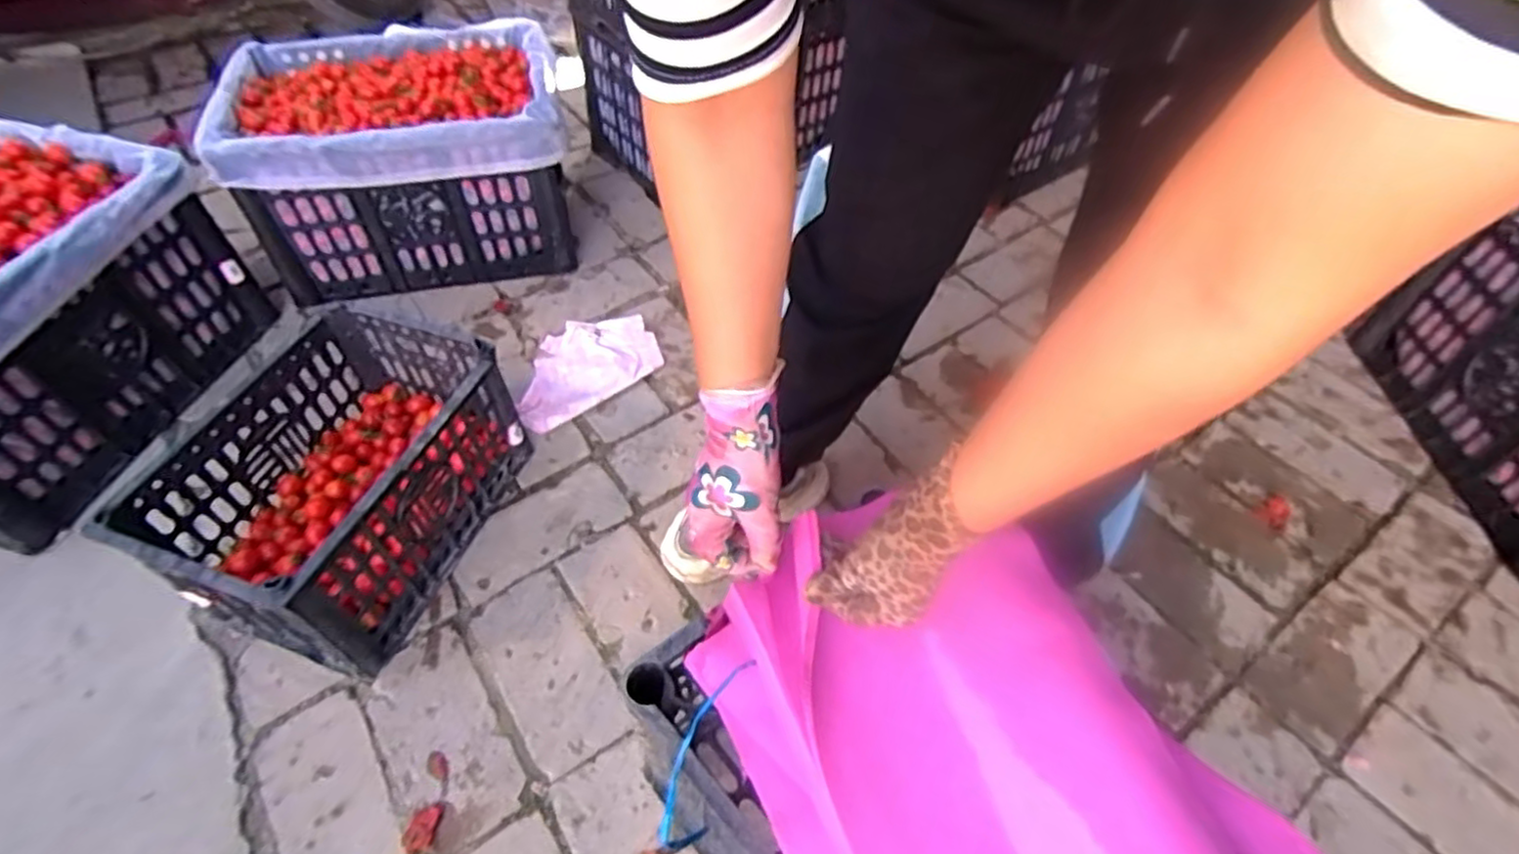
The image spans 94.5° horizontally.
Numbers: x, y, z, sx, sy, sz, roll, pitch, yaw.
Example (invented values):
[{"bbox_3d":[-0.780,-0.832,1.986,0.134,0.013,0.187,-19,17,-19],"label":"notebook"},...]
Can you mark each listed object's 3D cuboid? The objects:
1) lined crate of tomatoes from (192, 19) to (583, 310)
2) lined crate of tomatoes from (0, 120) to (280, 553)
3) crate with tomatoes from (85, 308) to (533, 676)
[{"bbox_3d":[-0.580,-0.465,1.207,0.475,0.277,0.377,-10,52,-11],"label":"lined crate of tomatoes"},{"bbox_3d":[-0.988,-0.131,0.909,0.331,0.290,0.464,10,51,5],"label":"lined crate of tomatoes"},{"bbox_3d":[-0.493,0.061,0.843,0.258,0.207,0.359,16,52,10],"label":"crate with tomatoes"}]

